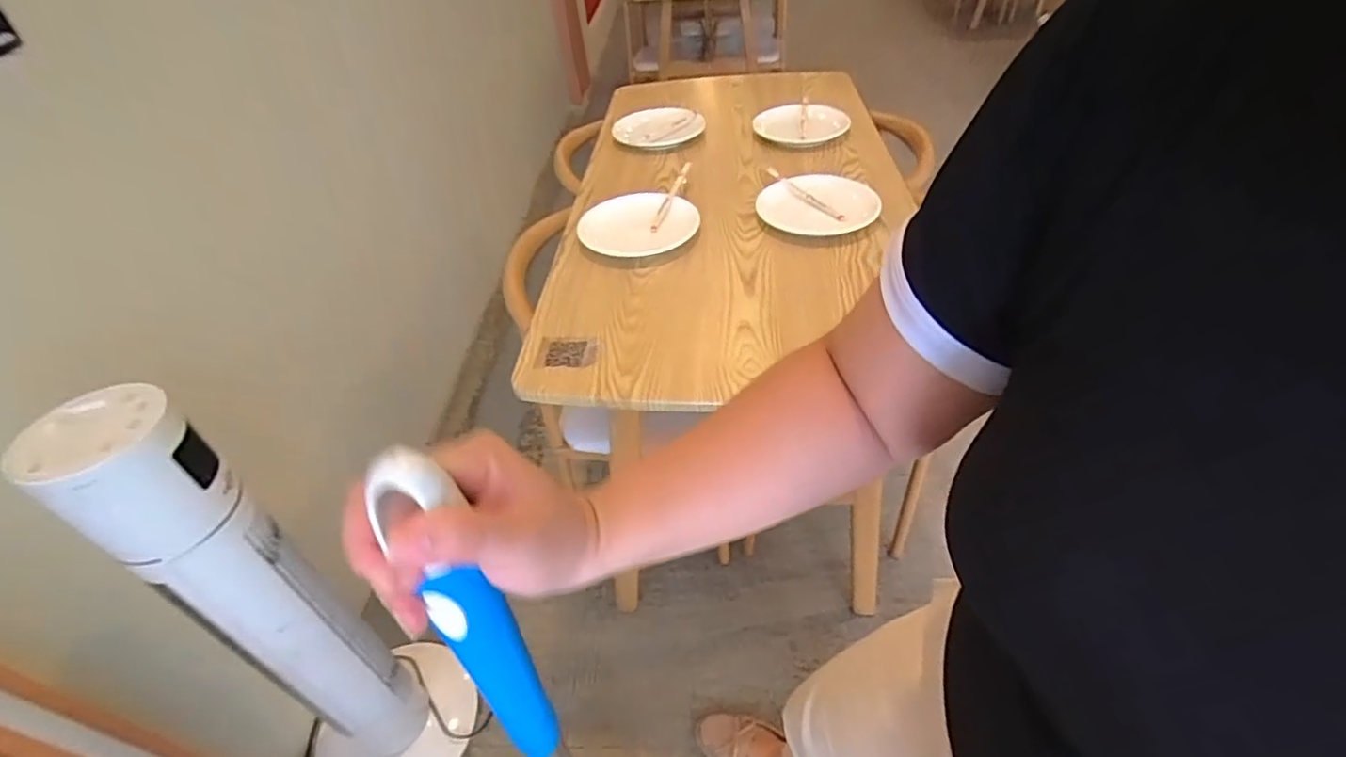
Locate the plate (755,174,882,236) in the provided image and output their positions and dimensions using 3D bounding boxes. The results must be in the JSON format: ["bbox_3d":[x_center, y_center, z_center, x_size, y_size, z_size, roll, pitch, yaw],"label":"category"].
[{"bbox_3d":[0.228,-0.290,0.958,0.177,0.017,0.170,-4,47,4],"label":"plate"}]

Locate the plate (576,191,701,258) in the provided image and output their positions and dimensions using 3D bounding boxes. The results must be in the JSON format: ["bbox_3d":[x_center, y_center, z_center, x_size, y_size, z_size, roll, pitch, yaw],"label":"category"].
[{"bbox_3d":[-0.053,-0.250,0.949,0.191,0.017,0.157,-23,55,-17],"label":"plate"}]

